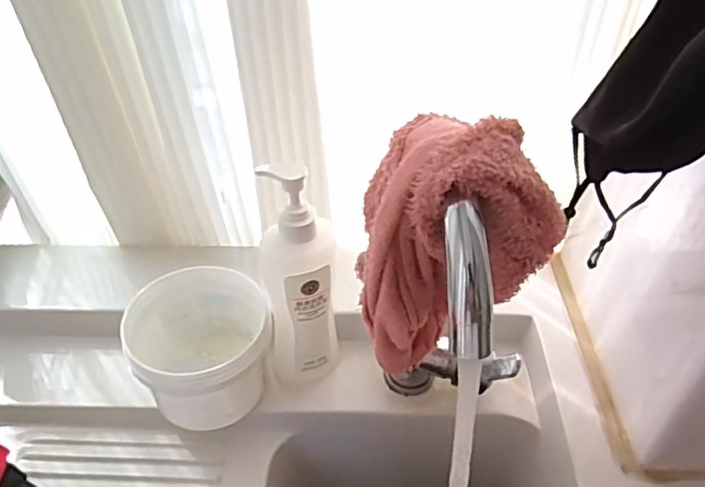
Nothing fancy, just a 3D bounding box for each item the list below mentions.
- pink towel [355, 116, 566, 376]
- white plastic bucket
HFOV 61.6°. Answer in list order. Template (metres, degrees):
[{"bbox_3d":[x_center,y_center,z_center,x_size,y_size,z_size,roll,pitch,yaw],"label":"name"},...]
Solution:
[{"bbox_3d":[0.063,0.003,0.359,0.105,0.161,0.094,15,46,15],"label":"pink towel"},{"bbox_3d":[-0.130,0.104,0.539,0.119,0.107,0.123,0,44,0],"label":"white plastic bucket"}]

